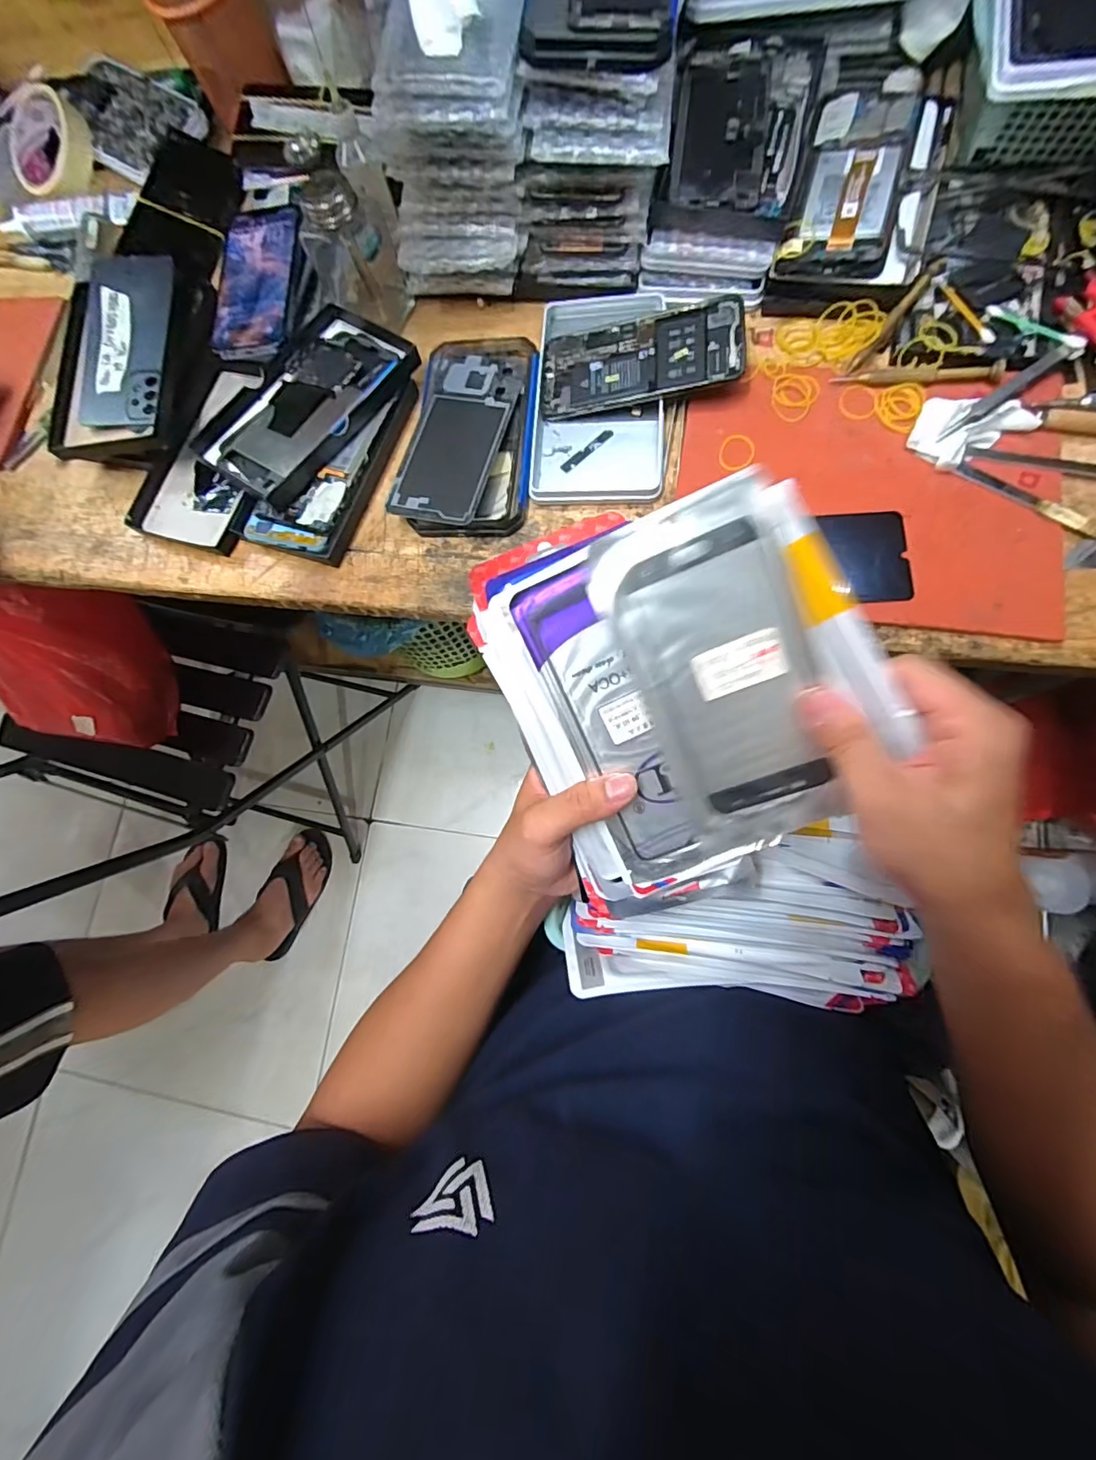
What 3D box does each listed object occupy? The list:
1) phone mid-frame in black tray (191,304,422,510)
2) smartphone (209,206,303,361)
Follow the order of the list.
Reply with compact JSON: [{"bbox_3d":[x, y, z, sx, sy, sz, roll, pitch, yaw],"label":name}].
[{"bbox_3d":[-0.195,-0.270,0.432,0.107,0.013,0.177,36,81,13],"label":"phone mid-frame in black tray"},{"bbox_3d":[-0.249,-0.390,0.452,0.066,0.012,0.143,1,79,8],"label":"smartphone"}]

